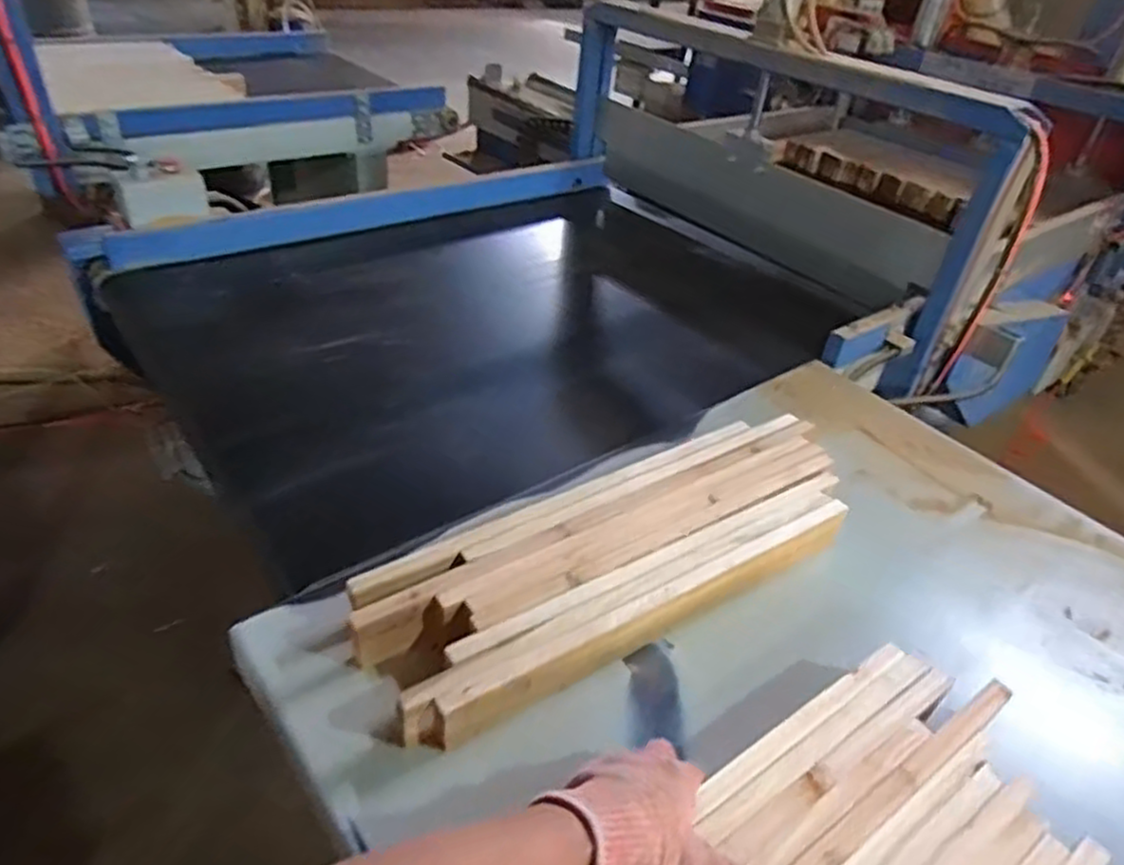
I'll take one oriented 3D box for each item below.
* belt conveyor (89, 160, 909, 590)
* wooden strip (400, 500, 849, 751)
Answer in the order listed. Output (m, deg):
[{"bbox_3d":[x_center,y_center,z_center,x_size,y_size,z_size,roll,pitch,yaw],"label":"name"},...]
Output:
[{"bbox_3d":[-0.141,-0.198,1.258,1.083,0.160,0.833,-17,43,-28],"label":"belt conveyor"},{"bbox_3d":[0.091,0.166,0.700,0.503,0.049,0.037,-19,44,-29],"label":"wooden strip"}]

